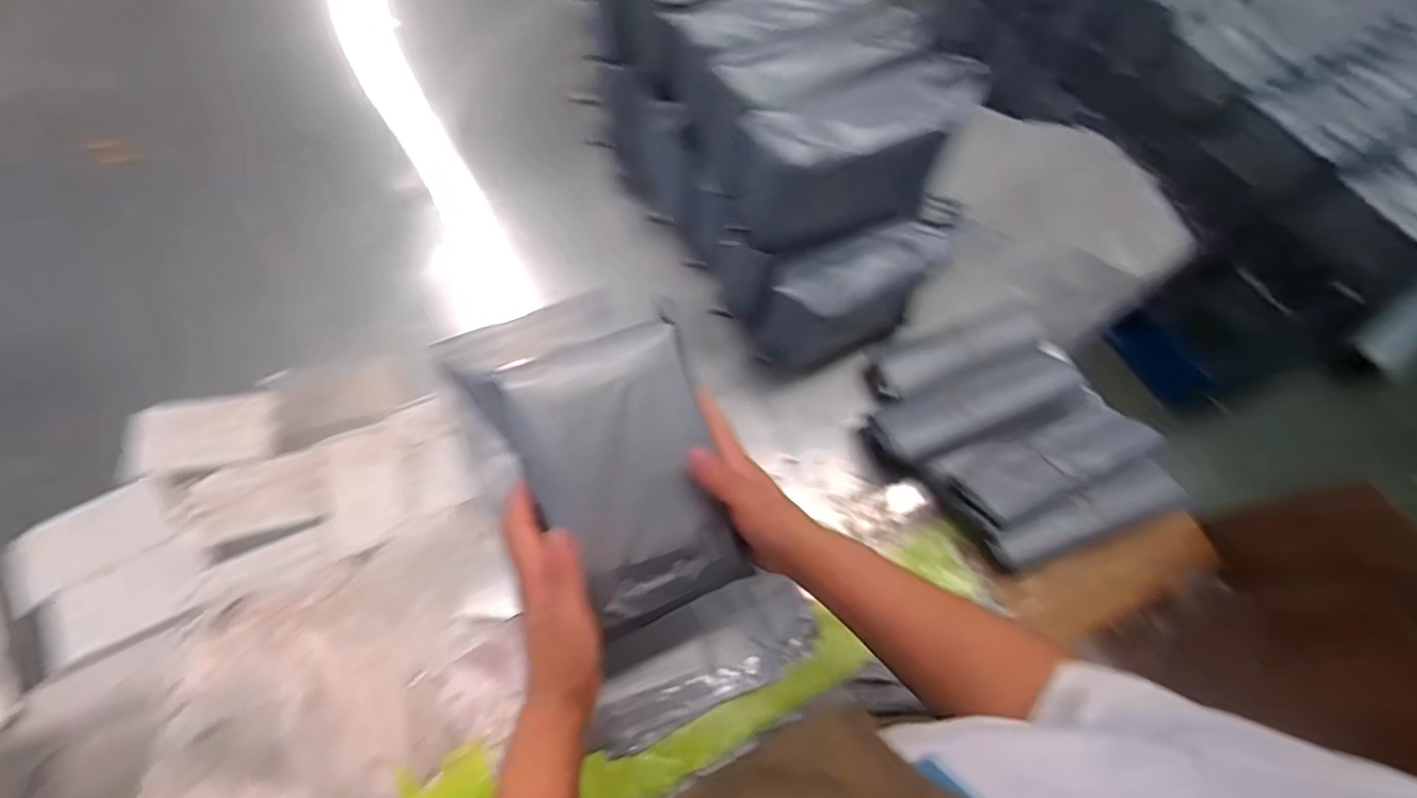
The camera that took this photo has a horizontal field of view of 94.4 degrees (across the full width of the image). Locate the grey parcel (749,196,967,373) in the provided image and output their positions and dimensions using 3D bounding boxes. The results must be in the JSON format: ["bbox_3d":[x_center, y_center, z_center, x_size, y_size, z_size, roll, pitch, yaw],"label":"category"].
[{"bbox_3d":[0.156,-0.115,0.707,0.209,0.133,0.088,-27,69,-17],"label":"grey parcel"}]

